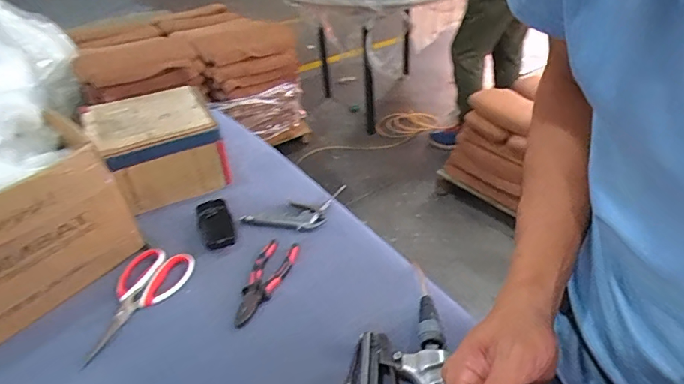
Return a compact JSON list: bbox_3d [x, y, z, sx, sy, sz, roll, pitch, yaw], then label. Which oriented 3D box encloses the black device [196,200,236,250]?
[{"bbox_3d":[-0.209,0.052,0.704,0.051,0.022,0.113,-17,38,-16],"label":"black device"}]

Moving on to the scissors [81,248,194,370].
[{"bbox_3d":[-0.294,0.145,0.591,0.102,0.011,0.184,11,39,21],"label":"scissors"}]

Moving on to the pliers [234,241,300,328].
[{"bbox_3d":[-0.109,0.125,0.605,0.056,0.012,0.153,5,38,14],"label":"pliers"}]

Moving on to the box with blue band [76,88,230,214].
[{"bbox_3d":[-0.349,-0.090,0.815,0.209,0.125,0.215,-22,39,-21],"label":"box with blue band"}]

